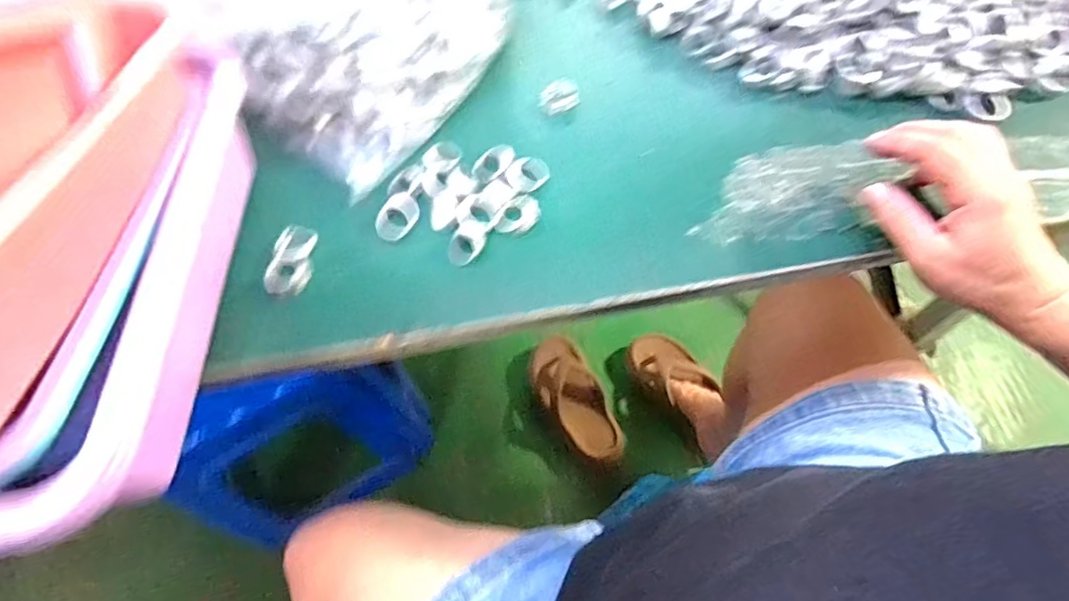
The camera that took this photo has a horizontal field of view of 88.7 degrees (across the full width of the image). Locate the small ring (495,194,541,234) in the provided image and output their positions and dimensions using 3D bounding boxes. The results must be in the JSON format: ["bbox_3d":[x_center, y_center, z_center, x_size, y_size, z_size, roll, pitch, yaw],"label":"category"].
[{"bbox_3d":[-0.011,-0.058,0.375,0.023,0.009,0.032,35,68,21],"label":"small ring"}]

